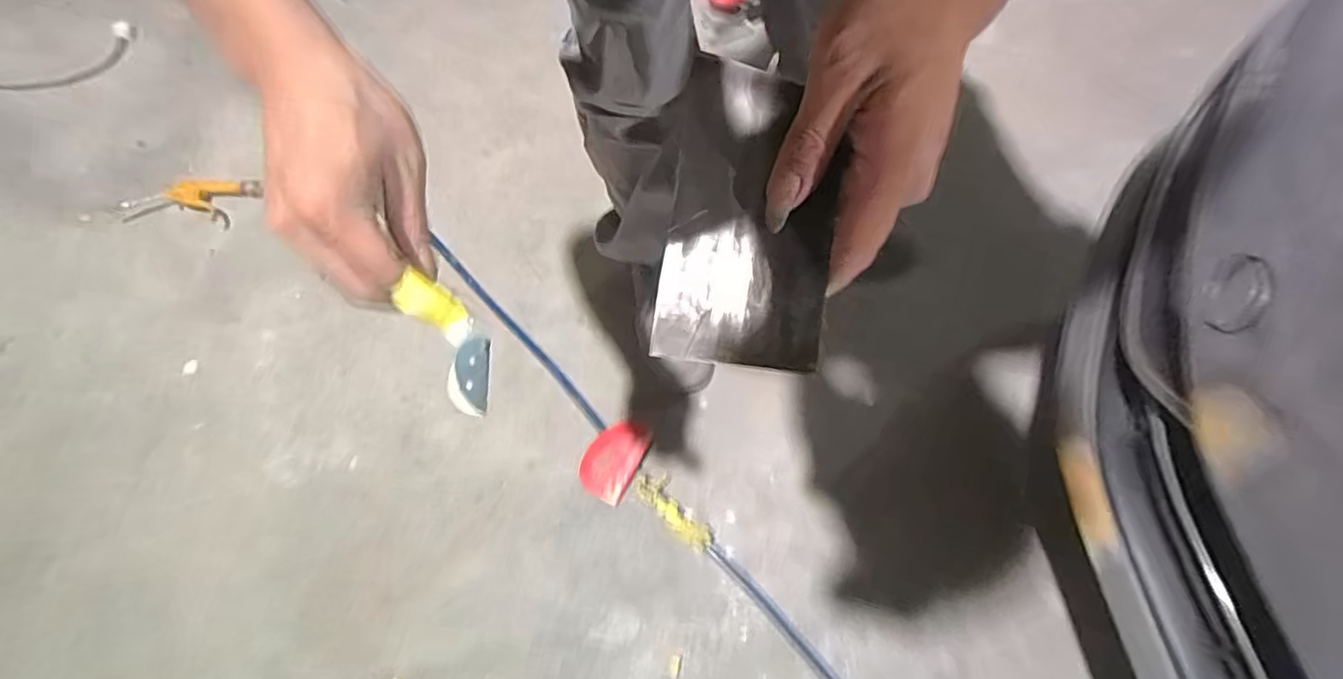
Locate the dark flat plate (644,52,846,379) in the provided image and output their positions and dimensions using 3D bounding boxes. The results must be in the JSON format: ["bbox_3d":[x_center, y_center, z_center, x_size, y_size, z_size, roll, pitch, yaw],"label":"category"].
[{"bbox_3d":[0.036,-0.057,0.277,0.073,0.009,0.135,8,87,11],"label":"dark flat plate"}]

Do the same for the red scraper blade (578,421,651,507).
[{"bbox_3d":[-0.083,0.161,0.835,0.074,0.026,0.108,25,67,13],"label":"red scraper blade"}]

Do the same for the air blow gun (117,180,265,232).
[{"bbox_3d":[-0.823,-0.238,1.046,0.186,0.032,0.091,-2,64,1],"label":"air blow gun"}]

